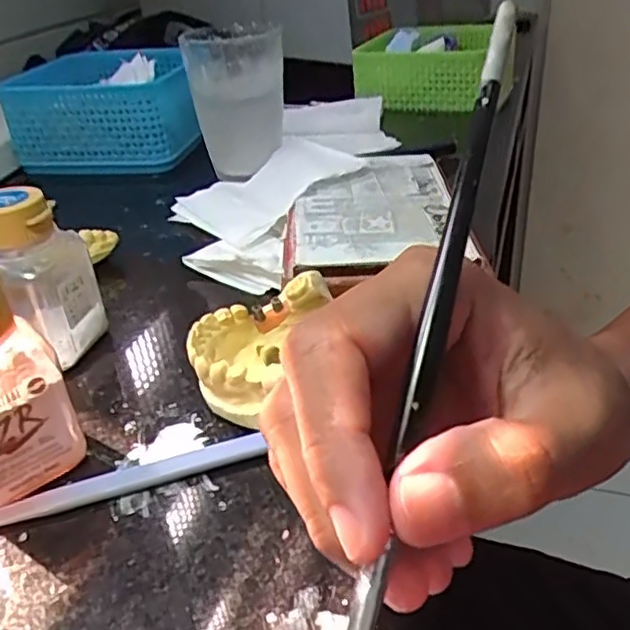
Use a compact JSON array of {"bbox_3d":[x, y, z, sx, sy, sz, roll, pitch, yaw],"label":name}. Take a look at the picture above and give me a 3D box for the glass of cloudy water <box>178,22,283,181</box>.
[{"bbox_3d":[-0.053,-0.148,0.456,0.061,0.086,0.059,-8,32,-7],"label":"glass of cloudy water"}]

